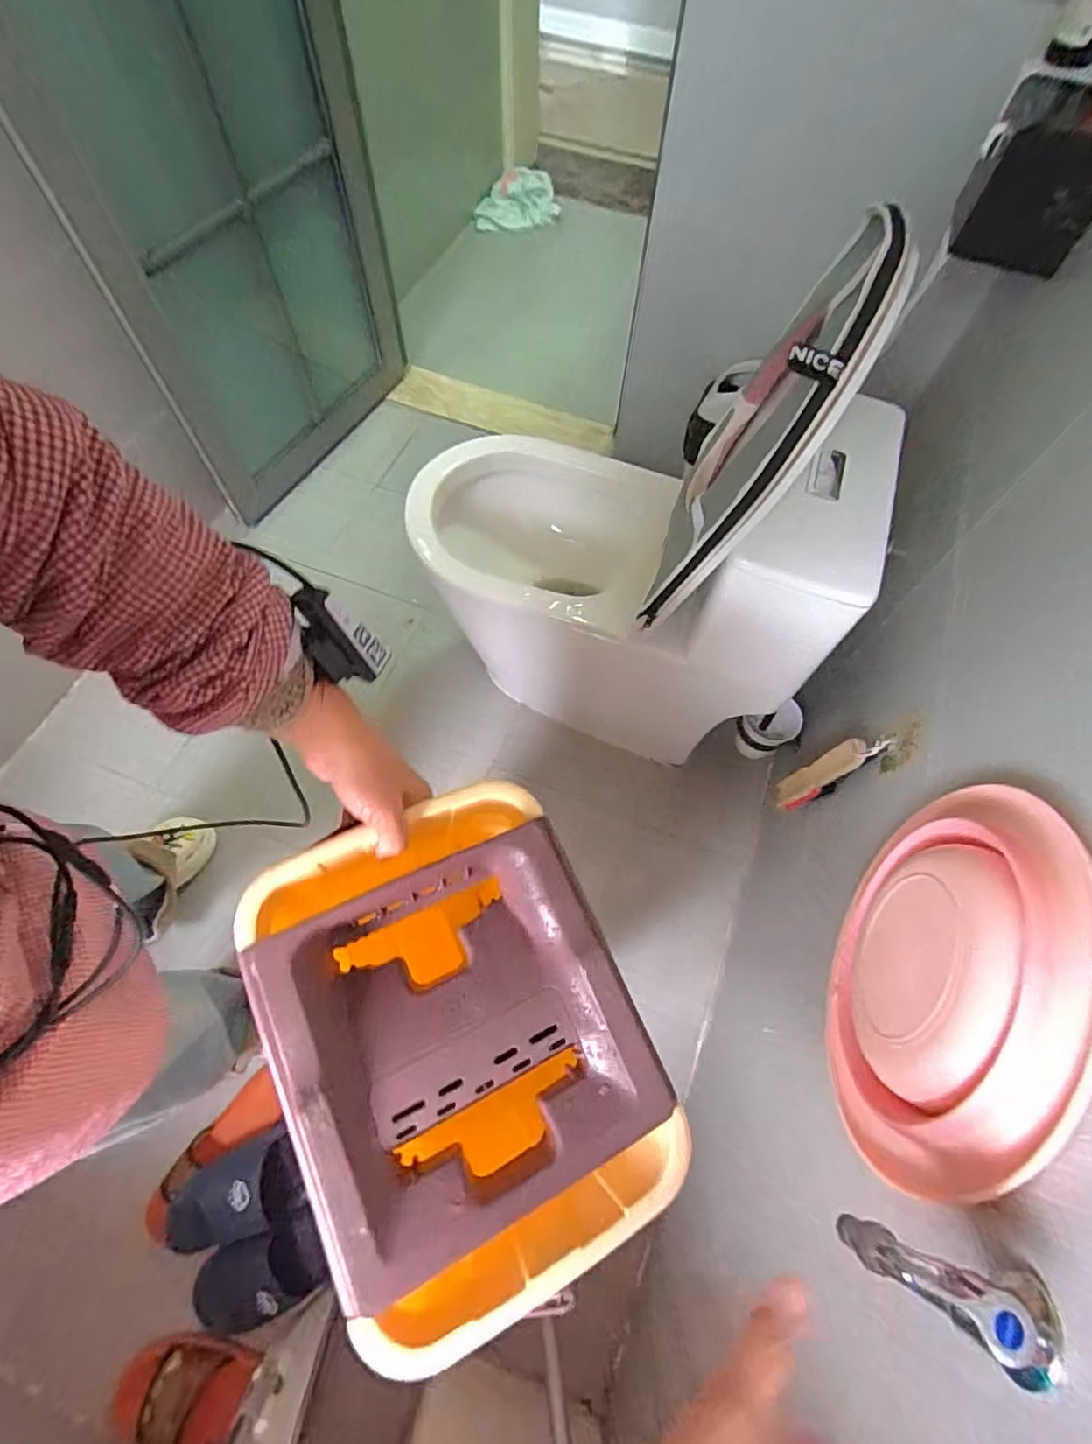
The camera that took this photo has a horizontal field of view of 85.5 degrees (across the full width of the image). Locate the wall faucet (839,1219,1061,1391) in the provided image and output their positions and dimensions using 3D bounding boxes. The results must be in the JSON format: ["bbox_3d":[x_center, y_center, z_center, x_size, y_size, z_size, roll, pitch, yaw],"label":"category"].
[{"bbox_3d":[0.224,0.301,0.316,0.087,0.085,0.049,28,66,11],"label":"wall faucet"}]

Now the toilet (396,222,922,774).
[{"bbox_3d":[0.116,-0.302,0.935,0.649,0.835,0.351,24,65,9],"label":"toilet"}]

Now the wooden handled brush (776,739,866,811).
[{"bbox_3d":[0.384,0.073,0.836,0.039,0.202,0.051,-31,69,-16],"label":"wooden handled brush"}]

